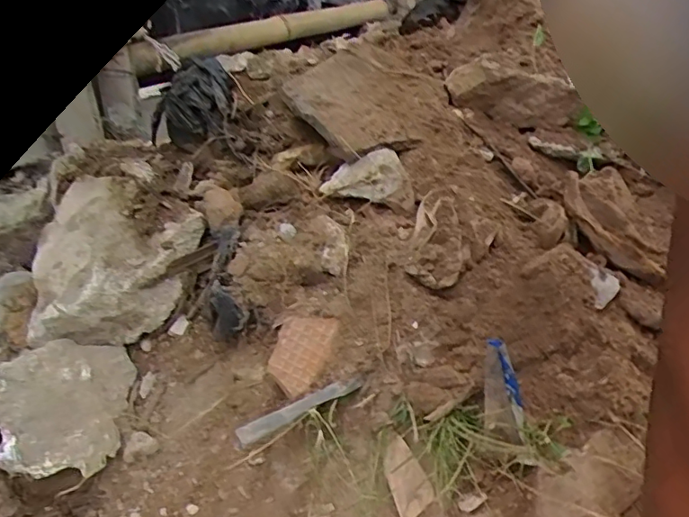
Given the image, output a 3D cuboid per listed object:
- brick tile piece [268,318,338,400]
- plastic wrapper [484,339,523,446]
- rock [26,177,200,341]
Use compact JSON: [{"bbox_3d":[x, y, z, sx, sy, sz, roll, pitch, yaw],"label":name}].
[{"bbox_3d":[-0.042,0.087,0.523,0.048,0.077,0.004,29,-12,-20],"label":"brick tile piece"},{"bbox_3d":[0.141,0.116,0.494,0.024,0.086,0.039,-4,-8,-8],"label":"plastic wrapper"},{"bbox_3d":[-0.248,0.005,0.591,0.151,0.080,0.193,16,67,16],"label":"rock"}]

